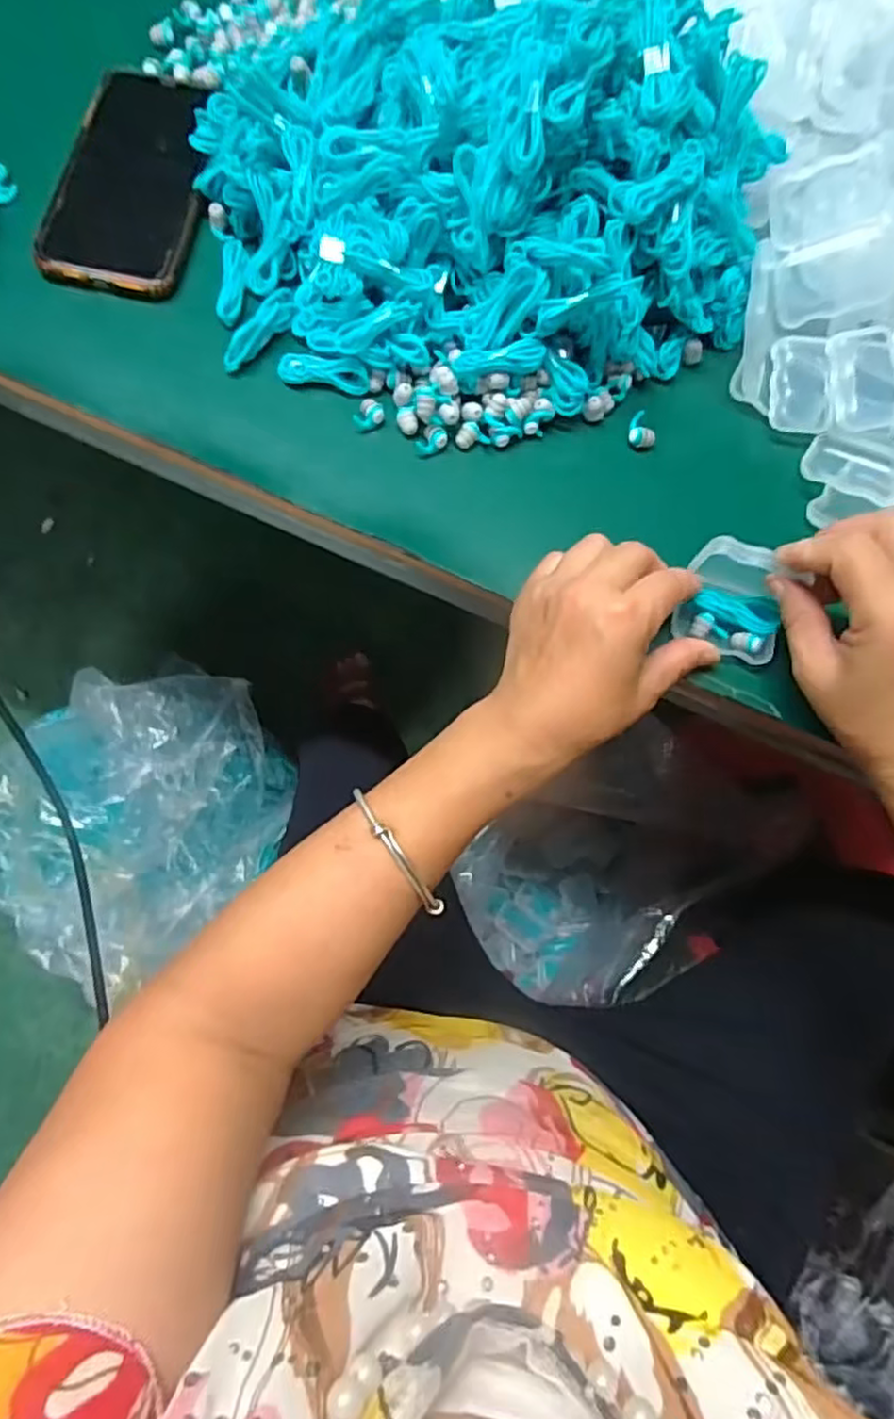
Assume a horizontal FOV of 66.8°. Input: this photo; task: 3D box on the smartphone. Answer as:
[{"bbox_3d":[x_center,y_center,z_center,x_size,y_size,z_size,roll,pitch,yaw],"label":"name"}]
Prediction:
[{"bbox_3d":[-0.186,-0.319,0.405,0.080,0.015,0.160,8,73,-5],"label":"smartphone"}]

